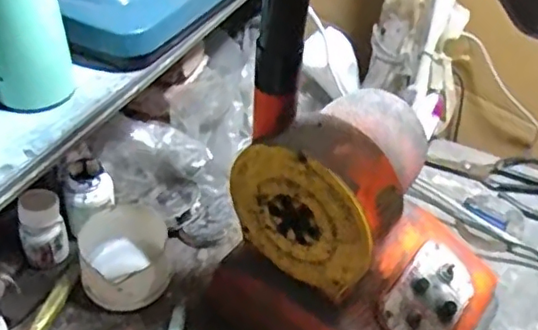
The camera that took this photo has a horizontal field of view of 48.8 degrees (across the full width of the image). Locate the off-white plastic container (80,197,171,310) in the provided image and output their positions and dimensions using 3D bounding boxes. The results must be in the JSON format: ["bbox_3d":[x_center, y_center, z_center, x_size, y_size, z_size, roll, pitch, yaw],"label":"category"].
[{"bbox_3d":[-0.146,0.095,0.607,0.088,0.056,0.100,-10,45,-15],"label":"off-white plastic container"}]

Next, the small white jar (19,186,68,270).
[{"bbox_3d":[-0.229,0.065,0.600,0.043,0.073,0.042,3,43,-3],"label":"small white jar"}]

